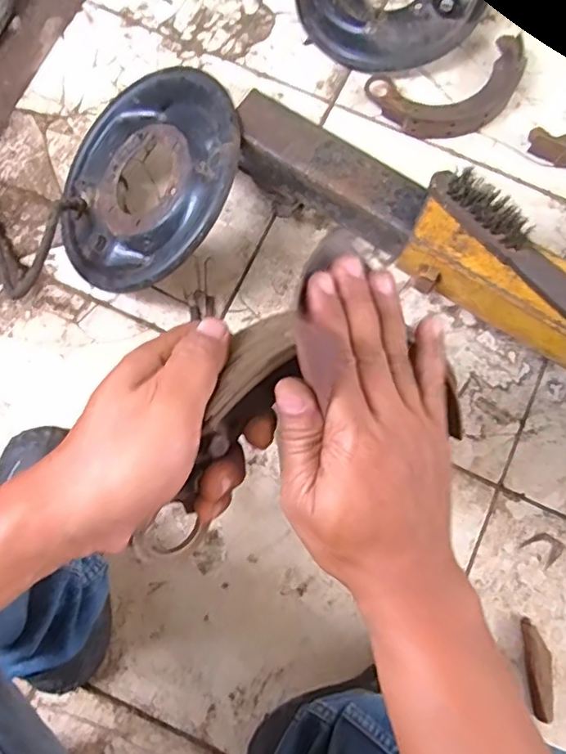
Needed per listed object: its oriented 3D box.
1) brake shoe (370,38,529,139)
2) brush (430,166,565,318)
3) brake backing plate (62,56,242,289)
[{"bbox_3d":[0.235,-0.398,0.788,0.219,0.032,0.120,-15,80,-2],"label":"brake shoe"},{"bbox_3d":[0.240,-0.125,0.555,0.228,0.040,0.033,44,81,8],"label":"brush"},{"bbox_3d":[-0.159,-0.233,0.671,0.260,0.033,0.267,-7,76,30],"label":"brake backing plate"}]

